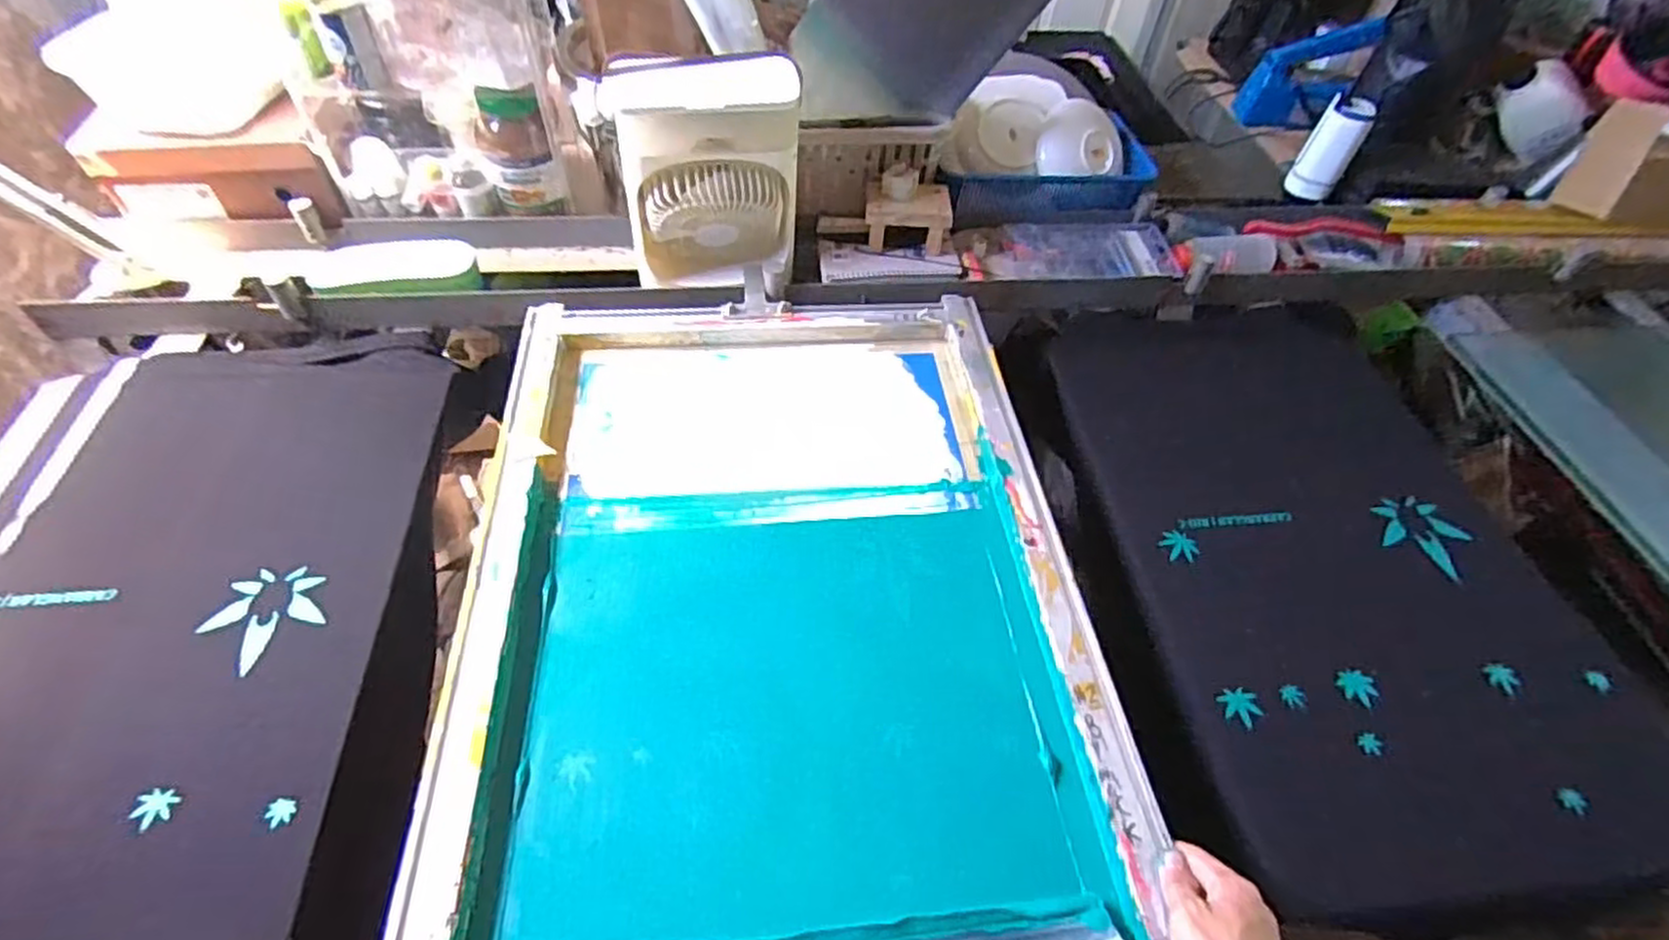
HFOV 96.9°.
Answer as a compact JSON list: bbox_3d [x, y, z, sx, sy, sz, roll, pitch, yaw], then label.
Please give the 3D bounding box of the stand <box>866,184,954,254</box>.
[{"bbox_3d":[0.096,-0.336,0.976,0.113,0.056,0.084,5,49,-4],"label":"stand"}]

